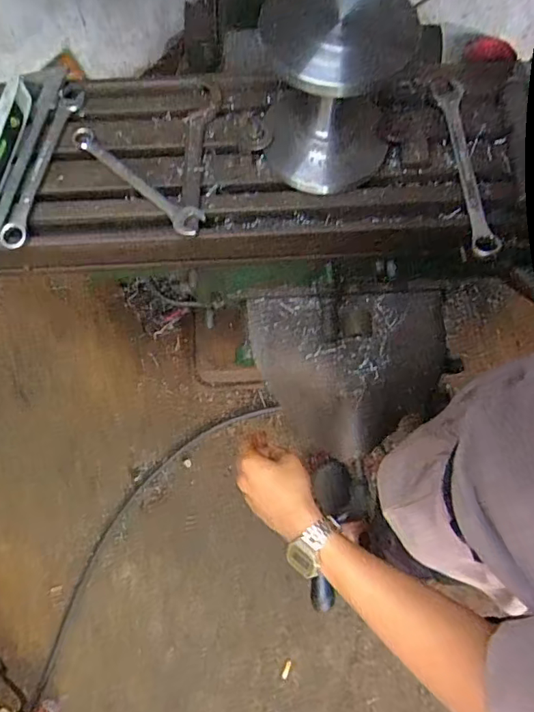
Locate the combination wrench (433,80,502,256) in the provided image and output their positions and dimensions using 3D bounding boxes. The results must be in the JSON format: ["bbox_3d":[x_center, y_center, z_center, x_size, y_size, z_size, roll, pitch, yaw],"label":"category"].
[{"bbox_3d":[0.261,-0.256,0.676,0.042,0.022,0.281,-3,68,-1],"label":"combination wrench"}]

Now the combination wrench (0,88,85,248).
[{"bbox_3d":[-0.290,-0.251,0.670,0.032,0.010,0.254,9,70,3],"label":"combination wrench"}]

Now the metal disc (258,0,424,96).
[{"bbox_3d":[0.075,-0.339,0.535,0.161,0.015,0.149,0,75,2],"label":"metal disc"}]

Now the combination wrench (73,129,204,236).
[{"bbox_3d":[-0.170,-0.224,0.660,0.229,0.018,0.038,38,74,13],"label":"combination wrench"}]

